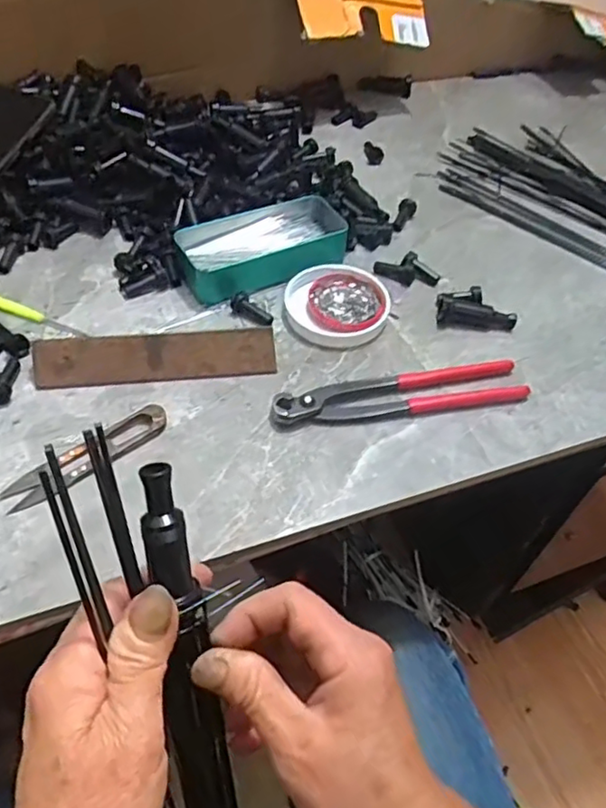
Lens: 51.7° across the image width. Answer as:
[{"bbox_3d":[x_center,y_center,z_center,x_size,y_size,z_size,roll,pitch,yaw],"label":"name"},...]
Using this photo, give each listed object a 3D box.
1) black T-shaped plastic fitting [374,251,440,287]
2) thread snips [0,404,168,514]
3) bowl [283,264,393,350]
[{"bbox_3d":[0.098,-0.126,0.582,0.060,0.017,0.027,13,48,7],"label":"black T-shaped plastic fitting"},{"bbox_3d":[-0.147,0.034,0.428,0.117,0.011,0.029,-31,57,-29],"label":"thread snips"},{"bbox_3d":[0.029,-0.085,0.538,0.084,0.020,0.085,3,47,-3],"label":"bowl"}]

